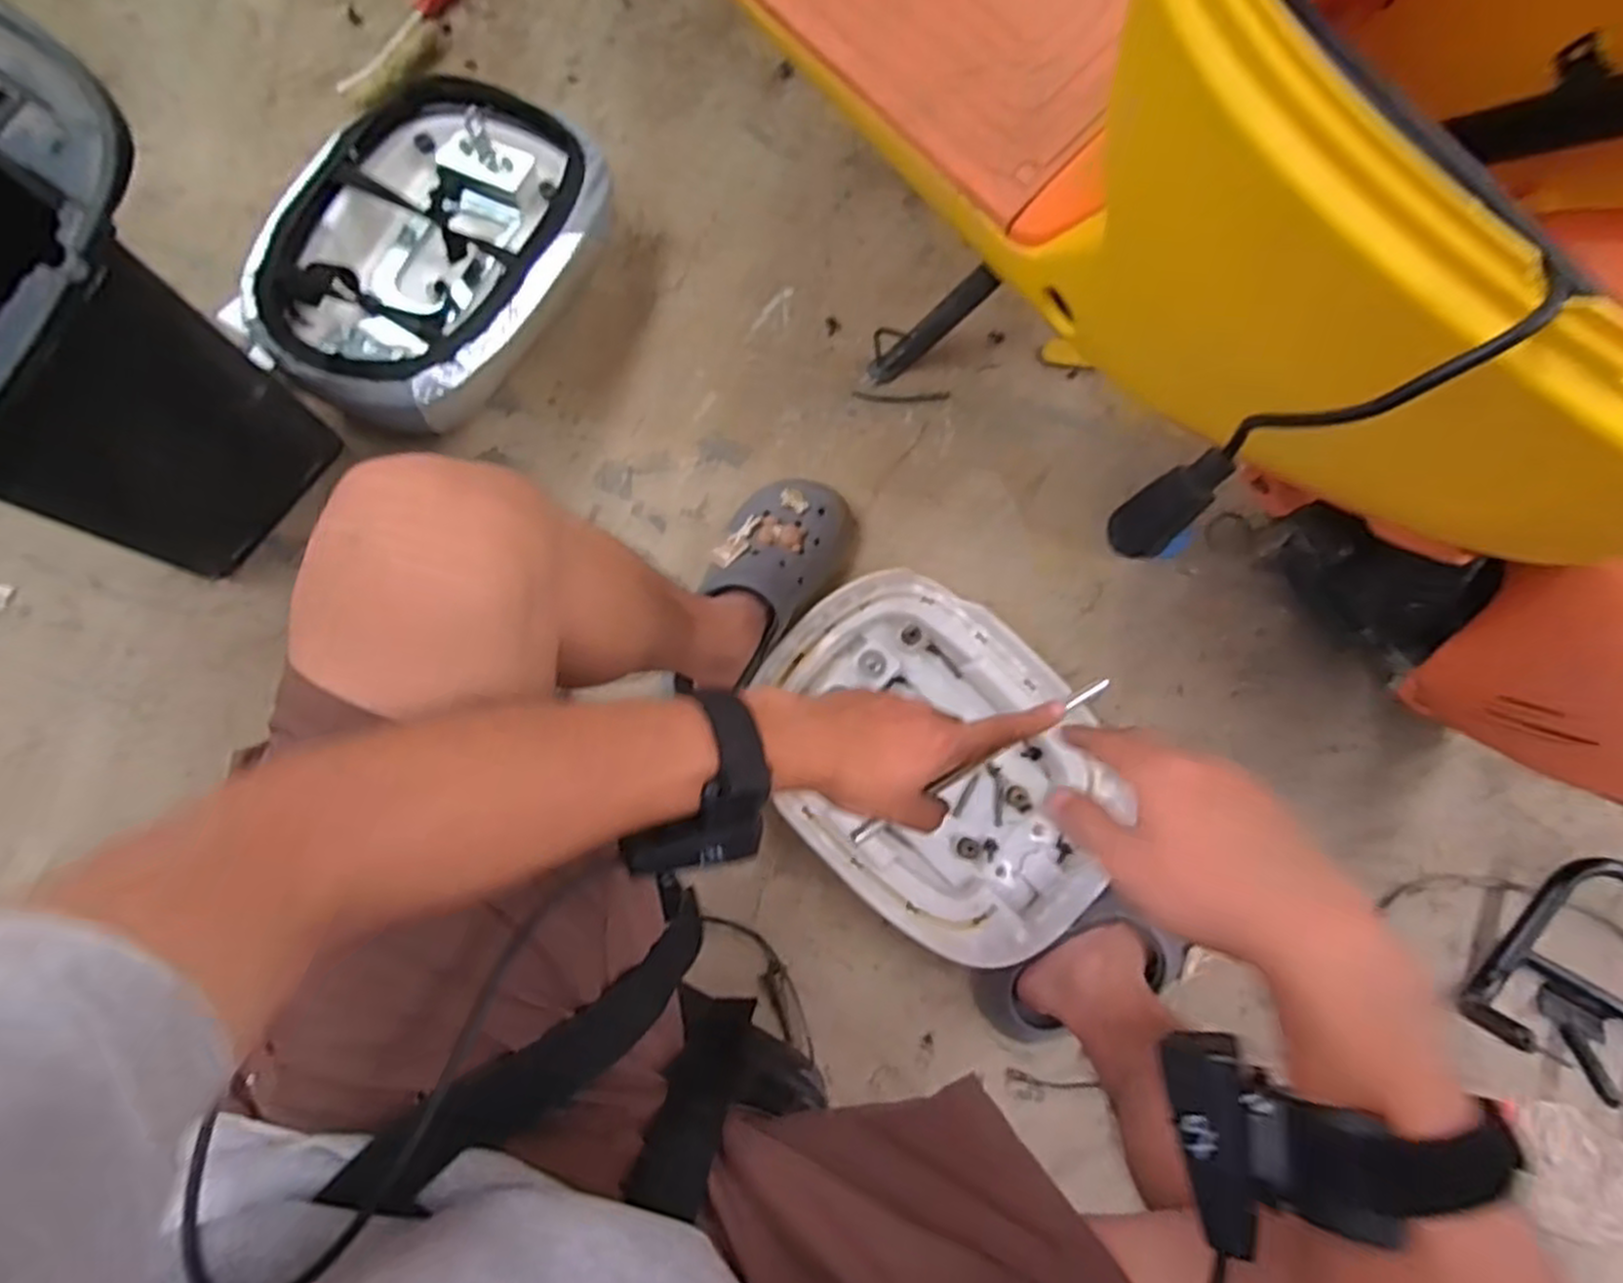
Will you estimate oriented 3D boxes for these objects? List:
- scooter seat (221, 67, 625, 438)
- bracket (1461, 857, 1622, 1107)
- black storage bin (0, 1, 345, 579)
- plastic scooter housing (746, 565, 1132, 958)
[{"bbox_3d":[-0.367,-0.373,0.767,0.253,0.127,0.340,25,80,3],"label":"scooter seat"},{"bbox_3d":[0.763,0.330,0.663,0.263,0.138,0.199,35,81,5],"label":"bracket"},{"bbox_3d":[-0.564,-0.231,0.583,0.225,0.270,0.283,29,81,4],"label":"black storage bin"},{"bbox_3d":[0.116,0.110,0.729,0.358,0.043,0.276,41,82,6],"label":"plastic scooter housing"}]

